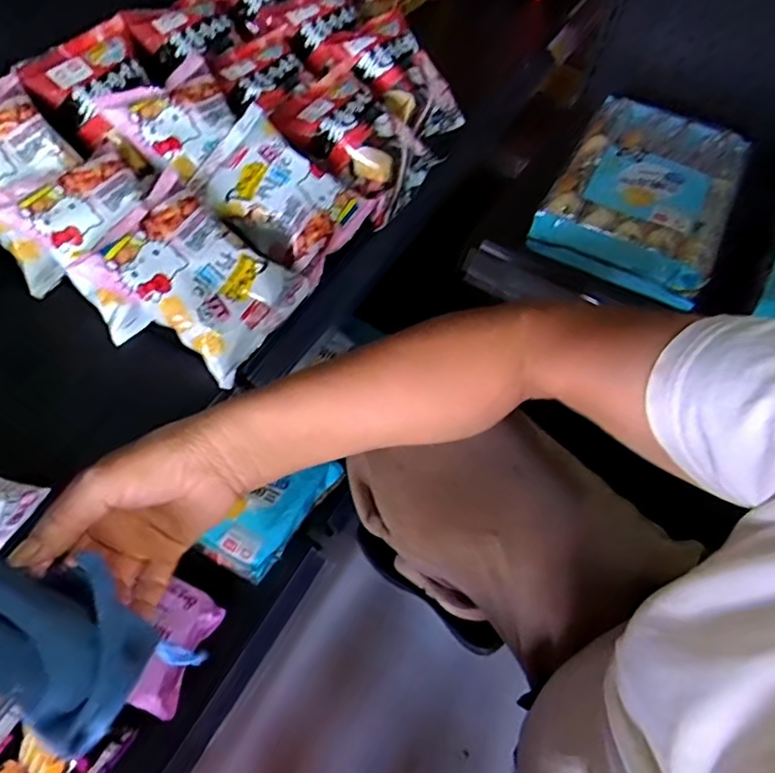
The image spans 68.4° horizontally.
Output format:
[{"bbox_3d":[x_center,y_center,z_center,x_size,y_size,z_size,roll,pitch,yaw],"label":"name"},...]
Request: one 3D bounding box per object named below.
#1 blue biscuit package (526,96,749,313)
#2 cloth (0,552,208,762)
[{"bbox_3d":[0.301,-0.231,0.664,0.185,0.060,0.265,26,60,12],"label":"blue biscuit package"},{"bbox_3d":[-0.185,0.132,0.292,0.127,0.119,0.086,8,58,1],"label":"cloth"}]

